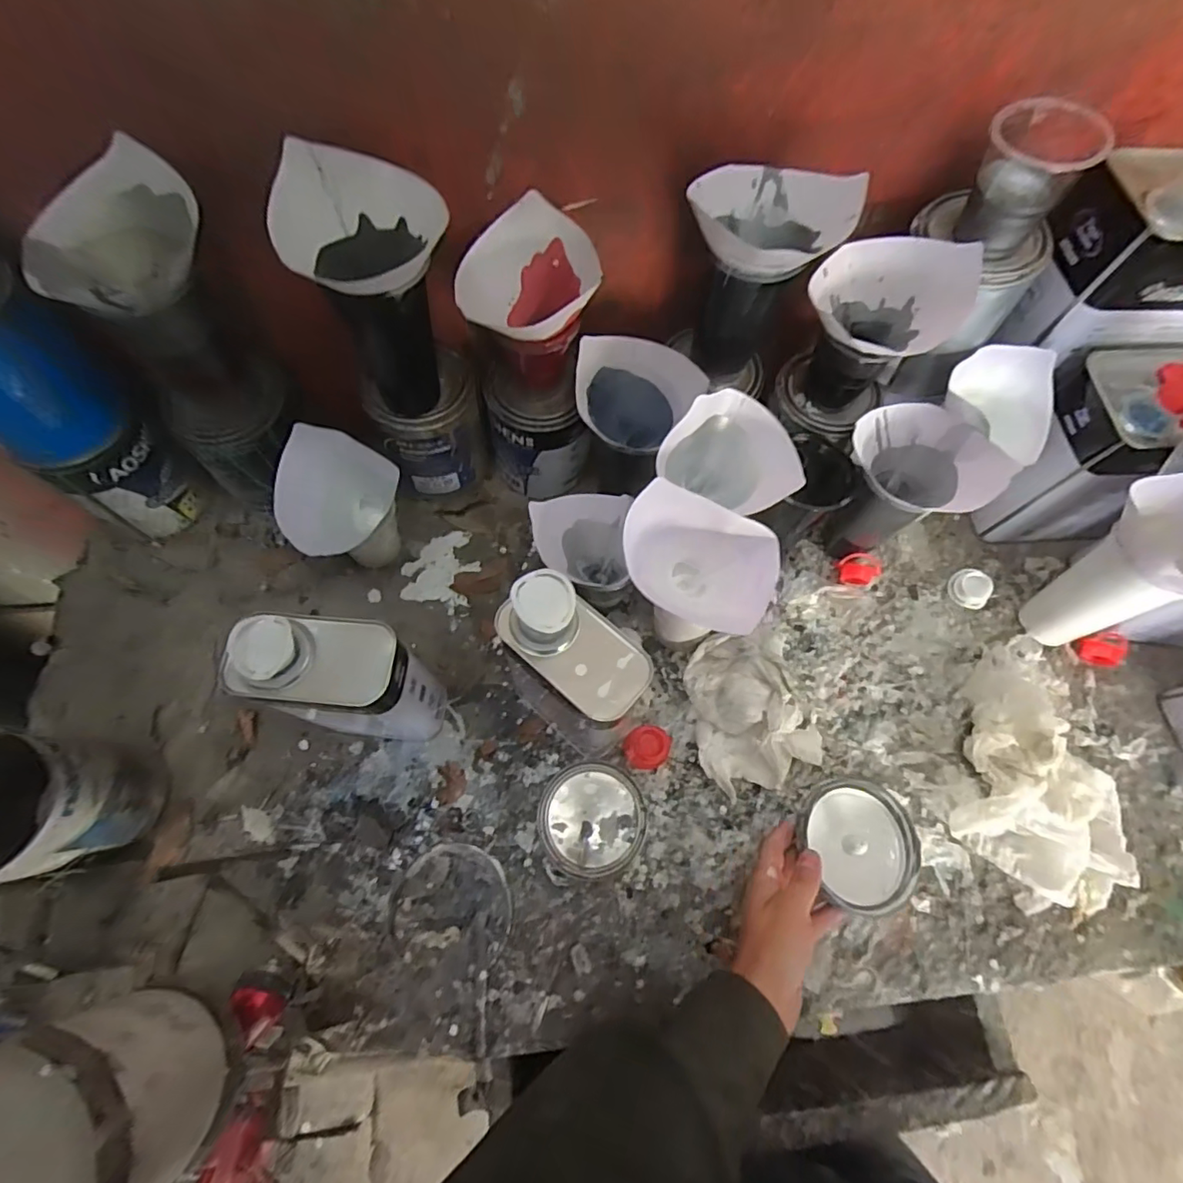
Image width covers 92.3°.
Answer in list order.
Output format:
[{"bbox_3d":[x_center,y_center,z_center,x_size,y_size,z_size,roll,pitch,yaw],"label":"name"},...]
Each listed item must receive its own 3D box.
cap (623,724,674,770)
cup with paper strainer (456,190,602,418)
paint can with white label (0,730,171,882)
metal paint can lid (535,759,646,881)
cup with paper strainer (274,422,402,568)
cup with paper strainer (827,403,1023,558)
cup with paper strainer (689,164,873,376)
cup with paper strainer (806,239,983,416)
[{"bbox_3d":[0.055,0.148,0.543,0.043,0.013,0.039,-12,70,-8],"label":"cap"},{"bbox_3d":[-0.057,-0.238,0.499,0.102,0.136,0.101,1,69,-3],"label":"cup with paper strainer"},{"bbox_3d":[-0.425,0.169,0.445,0.113,0.144,0.100,-6,70,-5],"label":"paint can with white label"},{"bbox_3d":[0.001,0.208,0.521,0.095,0.011,0.094,1,69,-3],"label":"metal paint can lid"},{"bbox_3d":[-0.249,-0.084,0.575,0.094,0.130,0.108,-9,70,-6],"label":"cup with paper strainer"},{"bbox_3d":[0.293,-0.097,0.561,0.100,0.157,0.123,-35,75,-15],"label":"cup with paper strainer"},{"bbox_3d":[0.131,-0.261,0.483,0.115,0.148,0.107,26,70,7],"label":"cup with paper strainer"},{"bbox_3d":[0.241,-0.227,0.500,0.119,0.130,0.100,17,69,4],"label":"cup with paper strainer"}]

